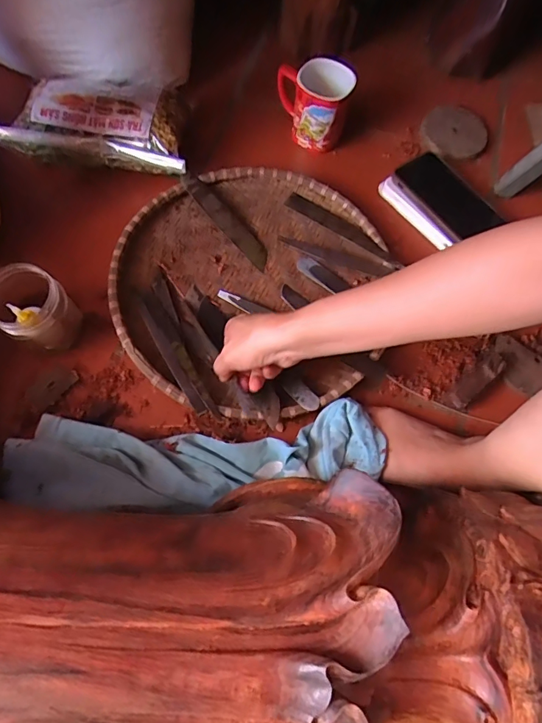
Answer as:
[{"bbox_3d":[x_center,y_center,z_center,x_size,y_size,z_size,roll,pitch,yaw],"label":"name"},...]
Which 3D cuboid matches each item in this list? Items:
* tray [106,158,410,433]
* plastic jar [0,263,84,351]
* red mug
[{"bbox_3d":[-0.025,-0.099,0.557,0.311,0.034,0.338,15,67,4],"label":"tray"},{"bbox_3d":[-0.254,-0.053,0.491,0.065,0.089,0.070,2,68,-4],"label":"plastic jar"},{"bbox_3d":[0.055,-0.360,0.632,0.108,0.083,0.079,17,68,3],"label":"red mug"}]

